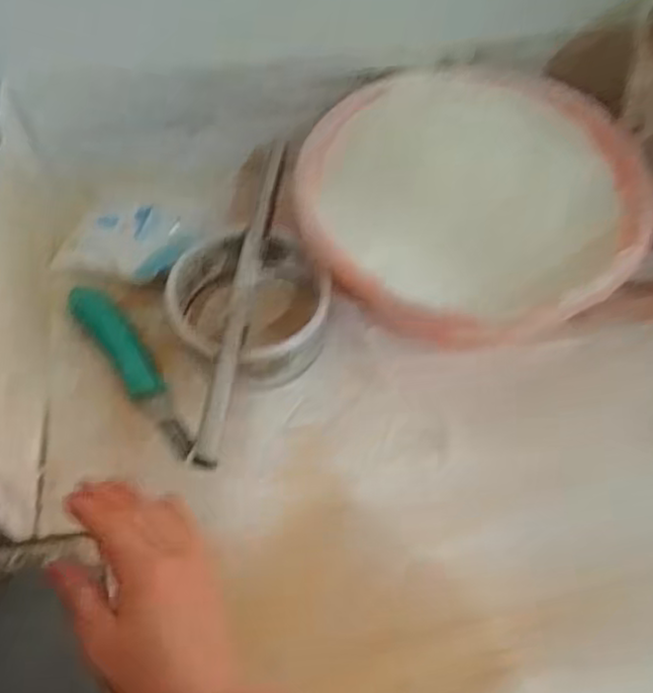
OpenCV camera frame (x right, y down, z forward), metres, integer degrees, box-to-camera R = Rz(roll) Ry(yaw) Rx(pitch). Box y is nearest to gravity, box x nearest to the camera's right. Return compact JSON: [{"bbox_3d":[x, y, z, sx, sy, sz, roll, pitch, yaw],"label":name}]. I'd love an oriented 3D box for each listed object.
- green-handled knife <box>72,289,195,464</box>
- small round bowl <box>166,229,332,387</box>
[{"bbox_3d":[-0.154,0.015,0.584,0.028,0.019,0.173,-32,63,-18],"label":"green-handled knife"},{"bbox_3d":[-0.061,-0.029,0.588,0.127,0.061,0.117,31,63,18],"label":"small round bowl"}]

